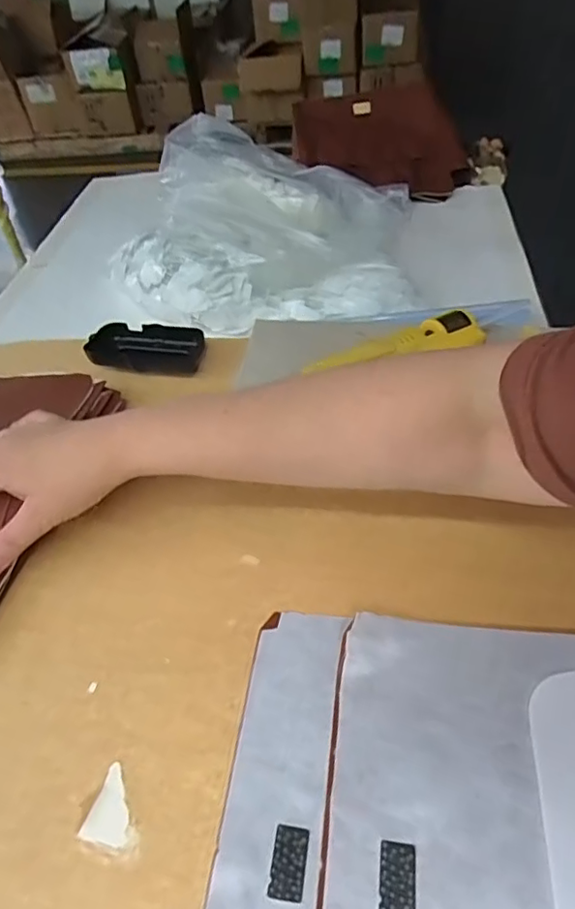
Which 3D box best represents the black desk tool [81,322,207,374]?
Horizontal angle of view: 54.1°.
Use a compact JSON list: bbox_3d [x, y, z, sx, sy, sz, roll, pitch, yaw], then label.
[{"bbox_3d":[-0.135,-0.100,0.542,0.106,0.029,0.049,5,48,12],"label":"black desk tool"}]

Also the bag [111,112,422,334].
[{"bbox_3d":[-0.028,-0.312,0.738,0.369,0.139,0.305,0,44,7],"label":"bag"}]

